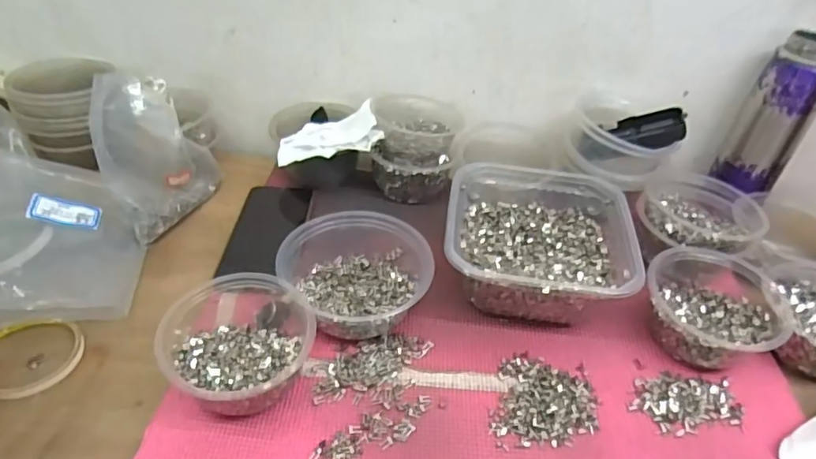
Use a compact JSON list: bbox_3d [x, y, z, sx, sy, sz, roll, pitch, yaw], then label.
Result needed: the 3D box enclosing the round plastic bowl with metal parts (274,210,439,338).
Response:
[{"bbox_3d":[-0.047,0.035,0.517,0.131,0.061,0.133,2,42,-2],"label":"round plastic bowl with metal parts"}]

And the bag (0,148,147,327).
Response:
[{"bbox_3d":[-0.355,-0.001,0.556,0.157,0.029,0.223,7,42,-25],"label":"bag"}]

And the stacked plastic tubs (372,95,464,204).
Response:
[{"bbox_3d":[0.009,-0.099,0.660,0.102,0.080,0.113,3,42,-2],"label":"stacked plastic tubs"}]

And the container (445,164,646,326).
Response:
[{"bbox_3d":[0.123,0.016,0.546,0.168,0.071,0.161,7,42,3],"label":"container"}]

